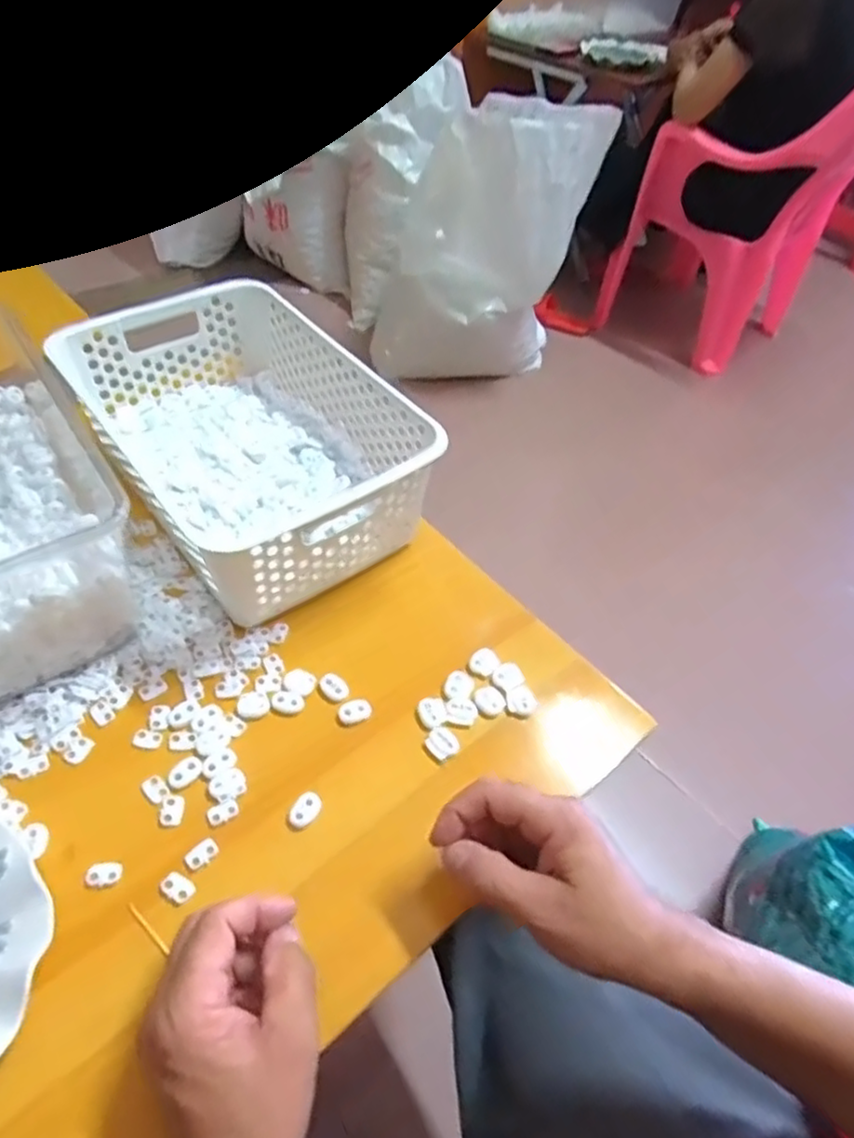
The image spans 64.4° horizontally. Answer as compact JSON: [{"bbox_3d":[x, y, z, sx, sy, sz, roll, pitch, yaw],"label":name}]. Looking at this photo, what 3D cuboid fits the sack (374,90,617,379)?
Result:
[{"bbox_3d":[0.118,-0.670,1.453,0.438,0.545,0.248,-3,50,-8],"label":"sack"}]

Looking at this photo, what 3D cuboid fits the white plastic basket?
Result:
[{"bbox_3d":[-0.156,-0.110,0.586,0.203,0.111,0.307,-29,58,-27],"label":"white plastic basket"}]

